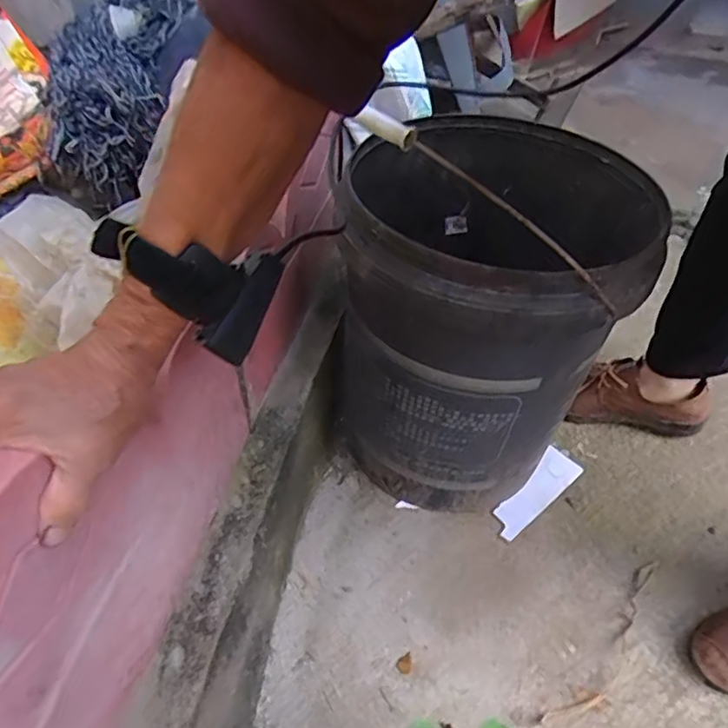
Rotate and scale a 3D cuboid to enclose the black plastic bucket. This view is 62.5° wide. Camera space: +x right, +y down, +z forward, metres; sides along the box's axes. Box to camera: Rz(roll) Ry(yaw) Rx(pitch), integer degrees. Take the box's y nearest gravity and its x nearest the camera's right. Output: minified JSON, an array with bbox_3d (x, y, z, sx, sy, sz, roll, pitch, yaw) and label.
[{"bbox_3d":[0.124,-0.032,0.696,0.295,0.376,0.308,2,44,-2],"label":"black plastic bucket"}]

